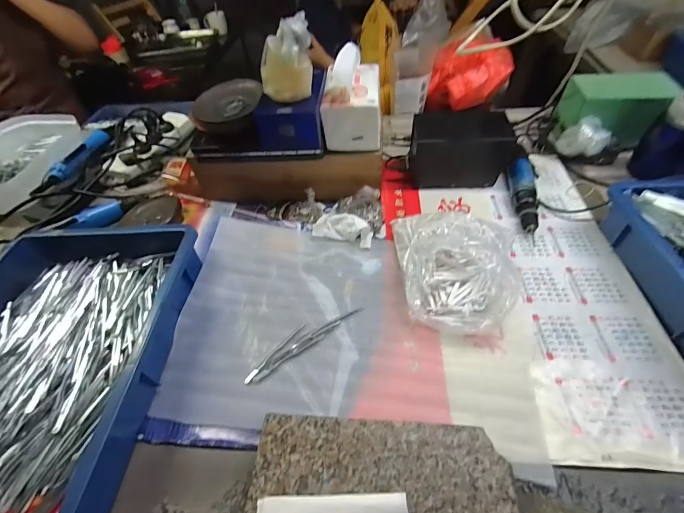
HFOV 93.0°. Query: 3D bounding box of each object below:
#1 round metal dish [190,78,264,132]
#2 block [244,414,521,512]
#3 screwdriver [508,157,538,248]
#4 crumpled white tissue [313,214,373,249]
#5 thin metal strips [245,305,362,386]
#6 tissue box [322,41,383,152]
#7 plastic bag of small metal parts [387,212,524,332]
[{"bbox_3d":[-0.184,-0.247,0.525,0.100,0.034,0.121,-7,51,1],"label":"round metal dish"},{"bbox_3d":[0.035,0.229,0.306,0.242,0.029,0.130,1,49,5],"label":"block"},{"bbox_3d":[0.308,-0.106,0.555,0.042,0.042,0.186,9,50,13],"label":"screwdriver"},{"bbox_3d":[0.002,-0.046,0.533,0.096,0.041,0.049,7,50,11],"label":"crumpled white tissue"},{"bbox_3d":[-0.052,0.108,0.433,0.169,0.004,0.032,-30,53,-20],"label":"thin metal strips"},{"bbox_3d":[0.018,-0.256,0.523,0.091,0.111,0.125,-1,52,6],"label":"tissue box"},{"bbox_3d":[0.152,0.007,0.451,0.142,0.081,0.192,0,49,4],"label":"plastic bag of small metal parts"}]

